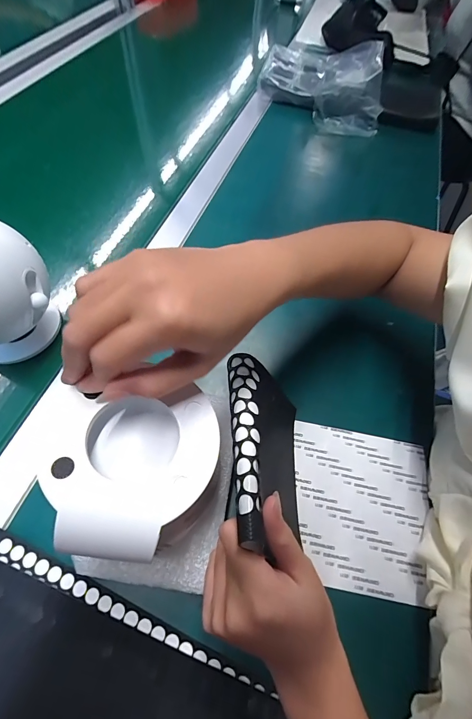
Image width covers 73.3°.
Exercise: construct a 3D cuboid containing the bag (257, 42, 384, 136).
[{"bbox_3d":[0.170,-0.570,0.642,0.232,0.085,0.244,7,62,-1],"label":"bag"}]

